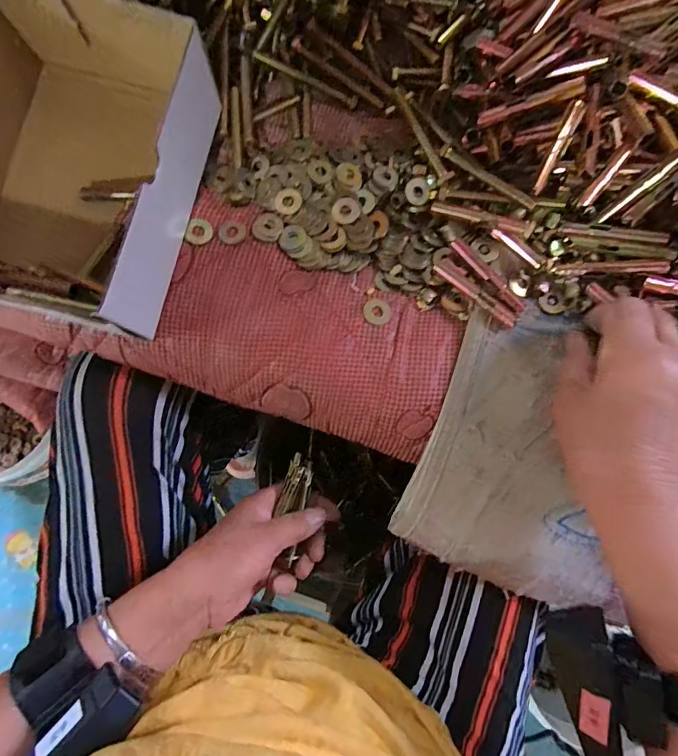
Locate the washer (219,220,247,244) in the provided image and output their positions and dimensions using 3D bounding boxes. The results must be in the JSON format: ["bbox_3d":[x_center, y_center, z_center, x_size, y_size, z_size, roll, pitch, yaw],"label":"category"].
[{"bbox_3d":[-0.075,-0.104,0.307,0.019,0.004,0.019,0,79,0],"label":"washer"}]

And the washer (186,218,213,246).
[{"bbox_3d":[-0.098,-0.103,0.304,0.017,0.004,0.020,5,79,1],"label":"washer"}]

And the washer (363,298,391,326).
[{"bbox_3d":[0.027,-0.046,0.302,0.019,0.004,0.019,3,73,-11],"label":"washer"}]

